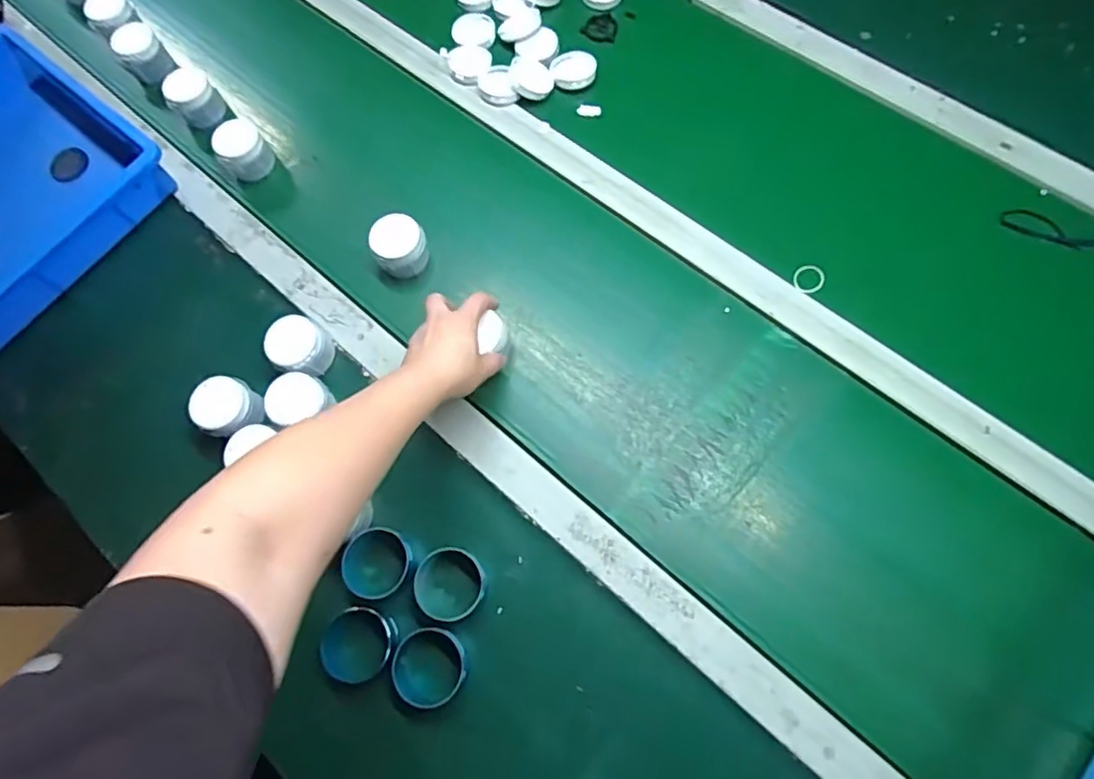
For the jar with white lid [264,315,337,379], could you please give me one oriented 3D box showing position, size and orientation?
[{"bbox_3d":[-0.289,-0.050,0.708,0.074,0.050,0.070,-1,71,2],"label":"jar with white lid"}]

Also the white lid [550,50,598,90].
[{"bbox_3d":[0.038,-0.445,0.840,0.061,0.019,0.052,-13,71,-2],"label":"white lid"}]

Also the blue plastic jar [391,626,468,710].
[{"bbox_3d":[-0.115,0.271,0.593,0.066,0.035,0.067,-1,71,2],"label":"blue plastic jar"}]

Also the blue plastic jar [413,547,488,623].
[{"bbox_3d":[-0.098,0.201,0.621,0.069,0.026,0.069,-1,71,2],"label":"blue plastic jar"}]

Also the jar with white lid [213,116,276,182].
[{"bbox_3d":[-0.406,-0.321,0.813,0.060,0.059,0.058,-1,71,2],"label":"jar with white lid"}]

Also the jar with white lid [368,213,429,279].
[{"bbox_3d":[-0.178,-0.171,0.739,0.071,0.054,0.064,-24,72,-6],"label":"jar with white lid"}]

